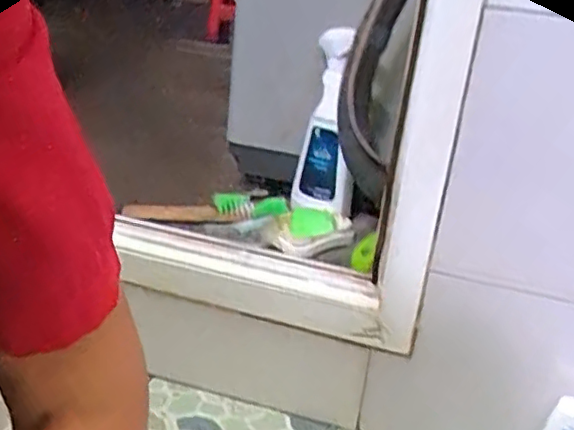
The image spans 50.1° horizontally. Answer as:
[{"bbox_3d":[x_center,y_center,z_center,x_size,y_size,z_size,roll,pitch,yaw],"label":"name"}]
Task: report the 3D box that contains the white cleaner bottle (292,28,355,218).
[{"bbox_3d":[0.053,-0.118,0.810,0.077,0.241,0.061,9,21,7],"label":"white cleaner bottle"}]

